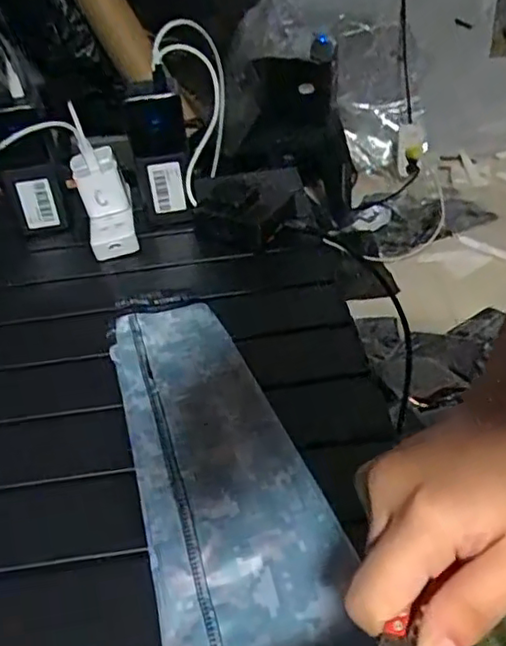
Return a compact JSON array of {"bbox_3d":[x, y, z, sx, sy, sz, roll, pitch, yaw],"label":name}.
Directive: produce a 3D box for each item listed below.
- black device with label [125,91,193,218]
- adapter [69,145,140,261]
[{"bbox_3d":[-0.085,-0.150,0.584,0.048,0.119,0.025,-14,39,-9],"label":"black device with label"},{"bbox_3d":[-0.140,-0.113,0.599,0.045,0.030,0.104,-15,82,-15],"label":"adapter"}]

